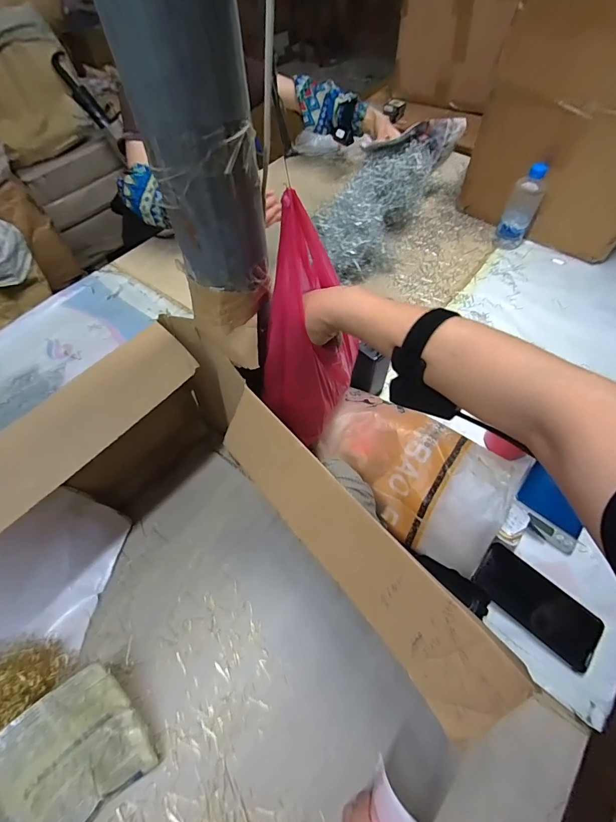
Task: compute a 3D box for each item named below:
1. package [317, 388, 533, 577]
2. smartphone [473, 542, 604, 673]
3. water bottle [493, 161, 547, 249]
[{"bbox_3d":[0.155,0.077,0.561,0.279,0.100,0.168,34,64,20],"label":"package"},{"bbox_3d":[0.320,0.268,0.534,0.160,0.010,0.080,37,65,21],"label":"smartphone"},{"bbox_3d":[0.509,-0.482,0.903,0.069,0.174,0.059,-10,58,-6],"label":"water bottle"}]

